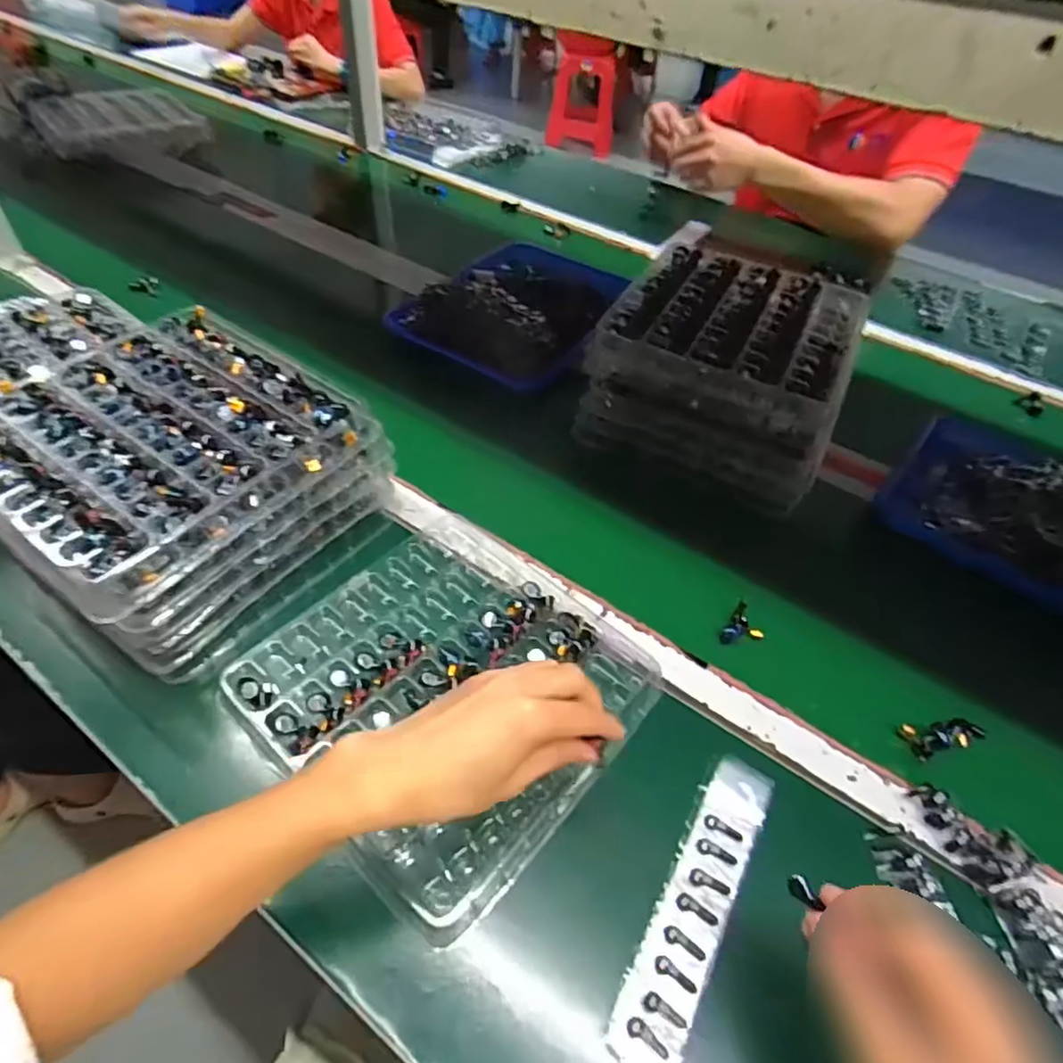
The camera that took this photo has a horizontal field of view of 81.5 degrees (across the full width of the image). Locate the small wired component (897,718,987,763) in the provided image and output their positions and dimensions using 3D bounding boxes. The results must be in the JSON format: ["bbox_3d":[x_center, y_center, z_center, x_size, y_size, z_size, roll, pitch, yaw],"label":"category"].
[{"bbox_3d":[0.336,0.167,0.499,0.069,0.010,0.026,-2,49,-8],"label":"small wired component"}]

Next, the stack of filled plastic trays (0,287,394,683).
[{"bbox_3d":[-0.310,-0.052,0.545,0.246,0.121,0.252,30,52,19],"label":"stack of filled plastic trays"}]

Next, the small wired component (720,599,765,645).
[{"bbox_3d":[0.186,0.085,0.560,0.038,0.014,0.038,3,48,-3],"label":"small wired component"}]

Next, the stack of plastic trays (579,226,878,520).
[{"bbox_3d":[0.221,-0.190,0.736,0.268,0.146,0.267,19,49,11],"label":"stack of plastic trays"}]

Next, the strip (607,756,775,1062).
[{"bbox_3d":[0.112,0.244,0.410,0.043,0.013,0.203,28,51,18],"label":"strip"}]

